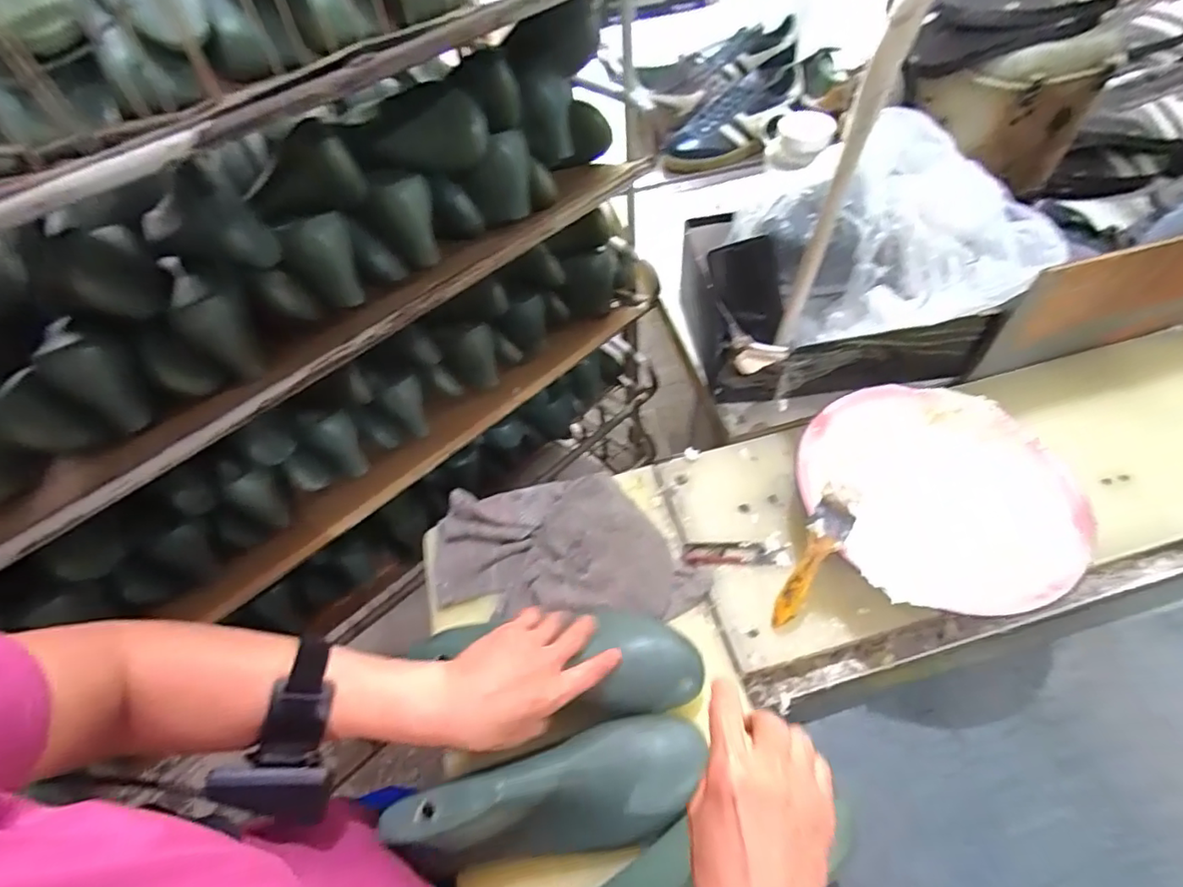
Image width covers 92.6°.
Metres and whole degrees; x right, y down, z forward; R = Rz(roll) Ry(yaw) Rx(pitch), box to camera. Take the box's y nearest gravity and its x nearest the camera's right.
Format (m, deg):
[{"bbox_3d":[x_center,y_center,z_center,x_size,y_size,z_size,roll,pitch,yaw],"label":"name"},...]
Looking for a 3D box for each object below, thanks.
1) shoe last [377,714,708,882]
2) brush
[{"bbox_3d":[-0.026,0.271,0.433,0.244,0.082,0.080,-15,53,-5],"label":"shoe last"},{"bbox_3d":[0.201,0.106,0.515,0.033,0.015,0.140,26,104,23],"label":"brush"}]

